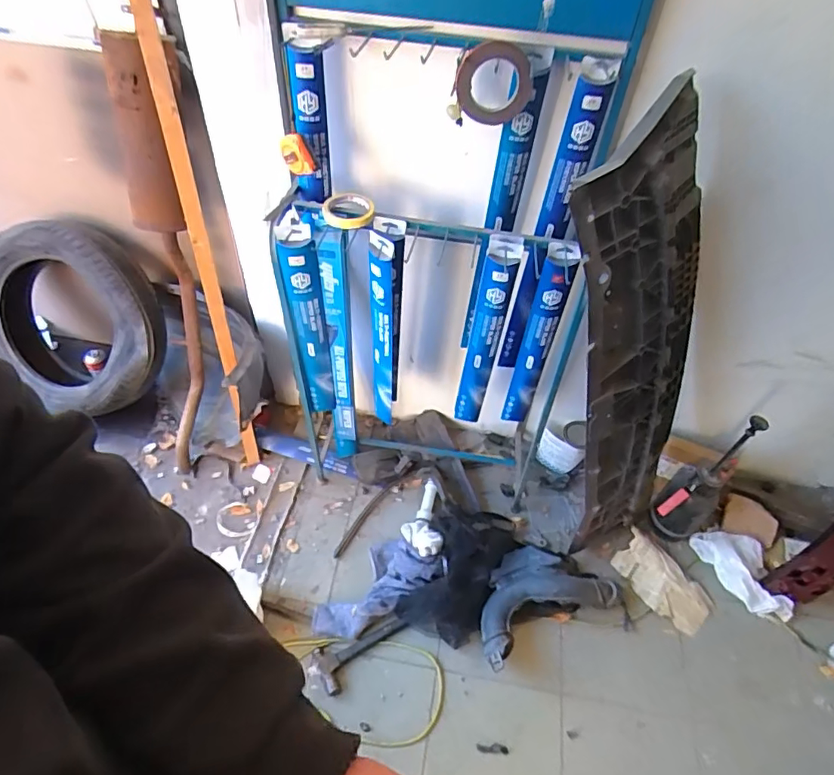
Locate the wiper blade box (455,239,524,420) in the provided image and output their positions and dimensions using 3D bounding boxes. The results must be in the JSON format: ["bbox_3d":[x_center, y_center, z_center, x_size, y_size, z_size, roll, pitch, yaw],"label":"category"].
[{"bbox_3d":[0.149,-0.101,1.191,0.072,0.523,0.040,10,51,5],"label":"wiper blade box"}]

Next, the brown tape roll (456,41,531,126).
[{"bbox_3d":[0.129,-0.507,0.901,0.124,0.121,0.028,0,51,-3],"label":"brown tape roll"}]

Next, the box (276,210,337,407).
[{"bbox_3d":[-0.239,-0.130,1.187,0.077,0.524,0.048,-6,52,-8],"label":"box"}]

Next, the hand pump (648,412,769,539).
[{"bbox_3d":[0.731,0.252,1.376,0.189,0.459,0.131,-33,60,-26],"label":"hand pump"}]

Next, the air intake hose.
[{"bbox_3d":[0.308,0.507,1.353,0.395,0.096,0.218,-20,55,-19],"label":"air intake hose"}]

